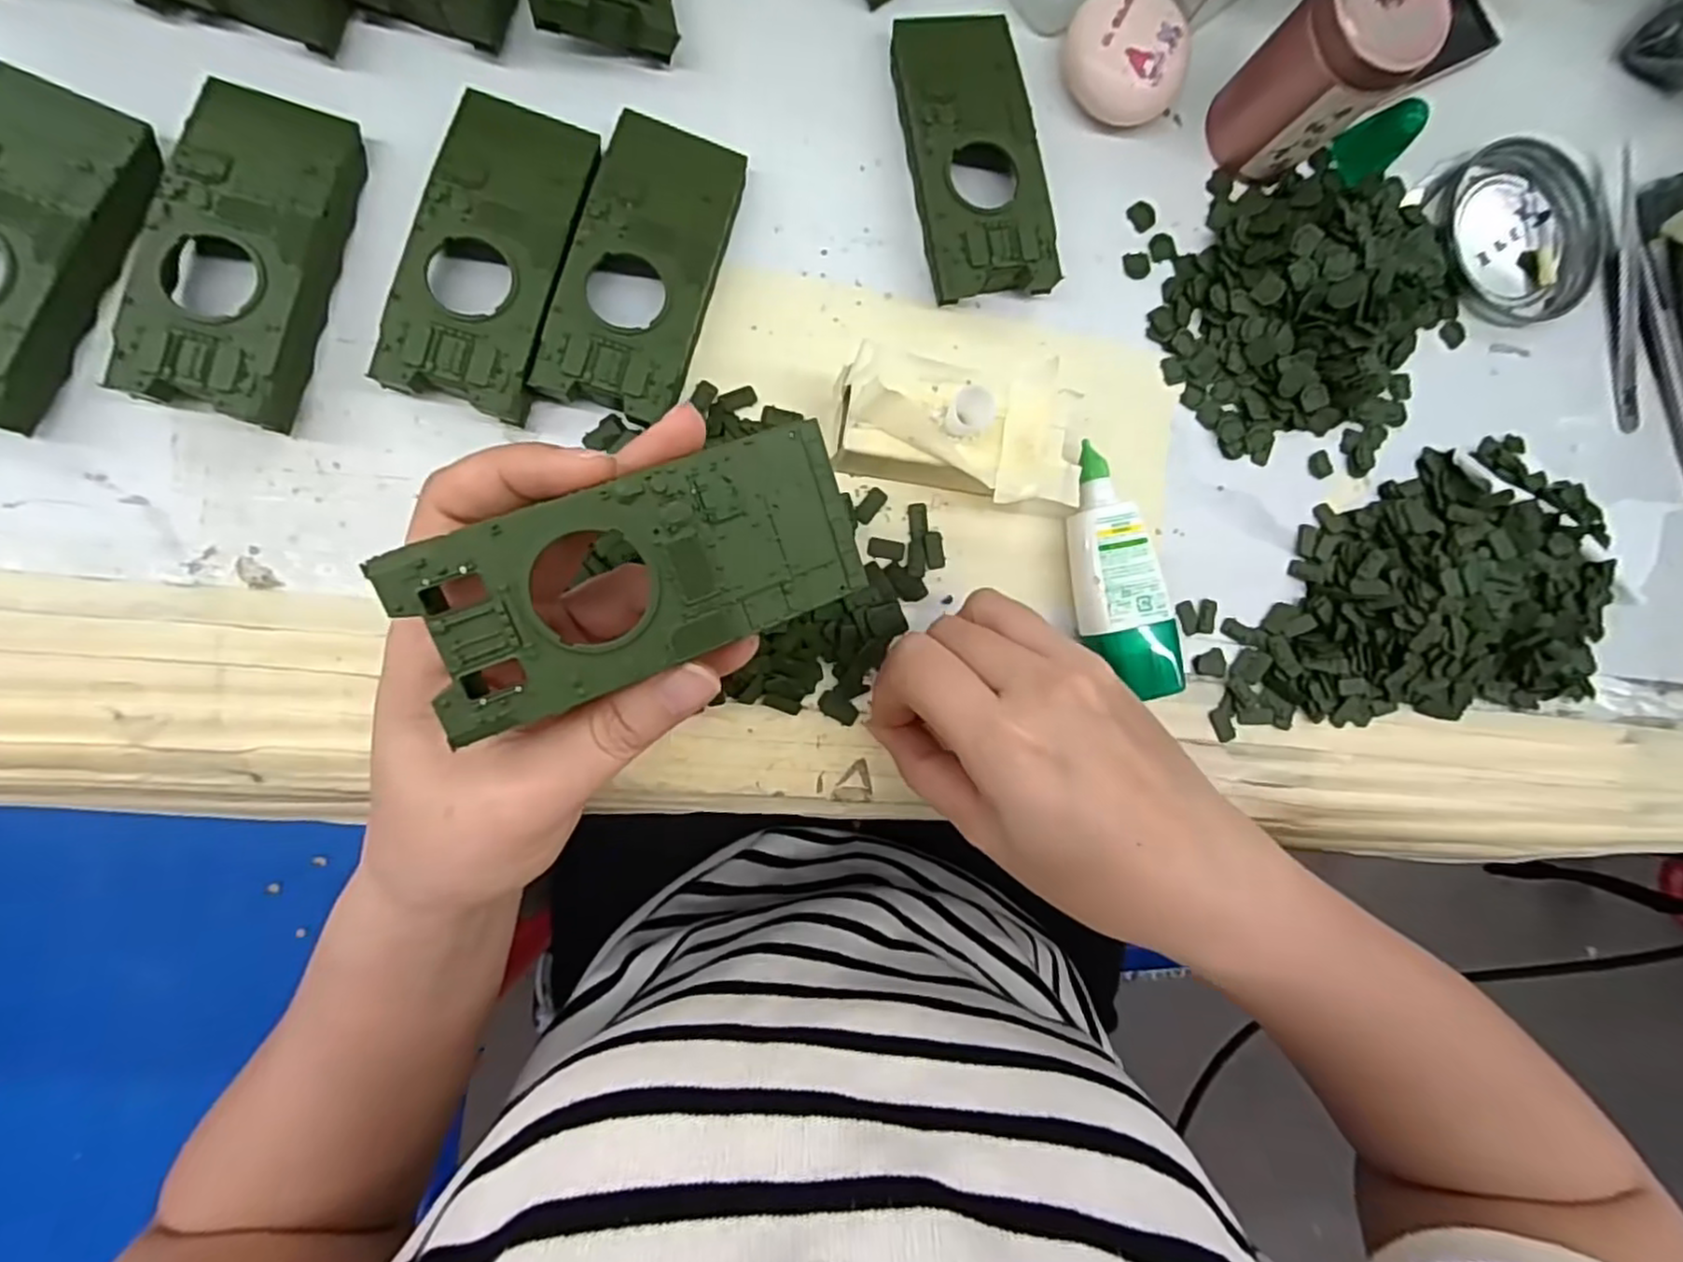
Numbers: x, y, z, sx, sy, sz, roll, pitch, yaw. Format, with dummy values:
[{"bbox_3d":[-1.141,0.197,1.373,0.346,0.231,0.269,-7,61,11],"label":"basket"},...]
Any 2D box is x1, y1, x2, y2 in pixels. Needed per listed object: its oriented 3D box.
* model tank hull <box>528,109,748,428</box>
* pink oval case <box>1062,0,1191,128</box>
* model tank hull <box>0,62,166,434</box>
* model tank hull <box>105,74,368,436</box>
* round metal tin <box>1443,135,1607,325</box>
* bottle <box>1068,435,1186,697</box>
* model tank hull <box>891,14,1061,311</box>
[{"bbox_3d":[-0.069,-0.125,0.250,0.046,0.020,0.104,16,87,-9],"label":"model tank hull"},{"bbox_3d":[0.110,-0.223,0.278,0.047,0.026,0.040,41,83,-6],"label":"pink oval case"},{"bbox_3d":[-0.253,-0.117,0.219,0.049,0.021,0.103,22,86,-8],"label":"model tank hull"},{"bbox_3d":[-0.191,-0.121,0.229,0.045,0.022,0.105,12,87,-9],"label":"model tank hull"},{"bbox_3d":[0.302,-0.178,0.321,0.081,0.016,0.076,0,89,-9],"label":"round metal tin"},{"bbox_3d":[0.104,-0.022,0.275,0.030,0.026,0.095,-13,91,-9],"label":"bottle"},{"bbox_3d":[0.049,-0.179,0.269,0.048,0.022,0.105,-10,91,-9],"label":"model tank hull"}]

